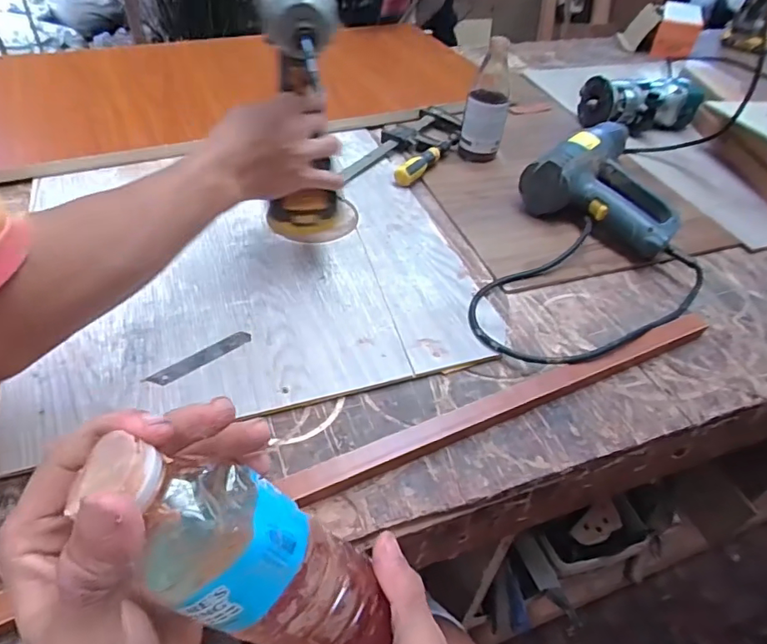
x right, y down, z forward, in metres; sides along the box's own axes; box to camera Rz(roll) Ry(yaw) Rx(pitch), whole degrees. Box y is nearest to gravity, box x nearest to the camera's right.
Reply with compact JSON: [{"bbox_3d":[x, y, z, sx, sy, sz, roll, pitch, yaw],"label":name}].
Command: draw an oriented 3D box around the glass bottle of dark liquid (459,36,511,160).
[{"bbox_3d":[0.154,-0.321,0.793,0.063,0.166,0.052,10,46,4],"label":"glass bottle of dark liquid"}]

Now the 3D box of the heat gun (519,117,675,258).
[{"bbox_3d":[0.332,-0.194,0.749,0.196,0.079,0.232,34,52,25],"label":"heat gun"}]

